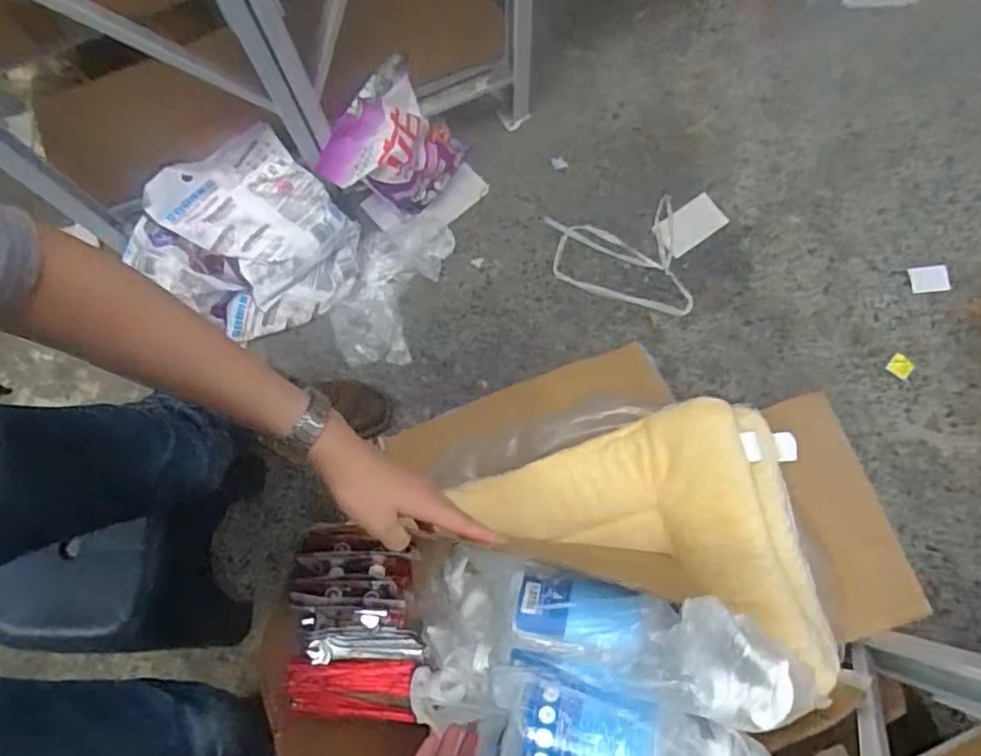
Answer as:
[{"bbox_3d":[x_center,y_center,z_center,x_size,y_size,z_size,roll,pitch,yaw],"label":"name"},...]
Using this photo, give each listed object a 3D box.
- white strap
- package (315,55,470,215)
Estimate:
[{"bbox_3d":[0.240,-0.216,1.252,0.242,0.013,0.226,-8,77,-1],"label":"white strap"},{"bbox_3d":[-0.165,-0.402,1.191,0.130,0.230,0.261,42,80,13],"label":"package"}]

